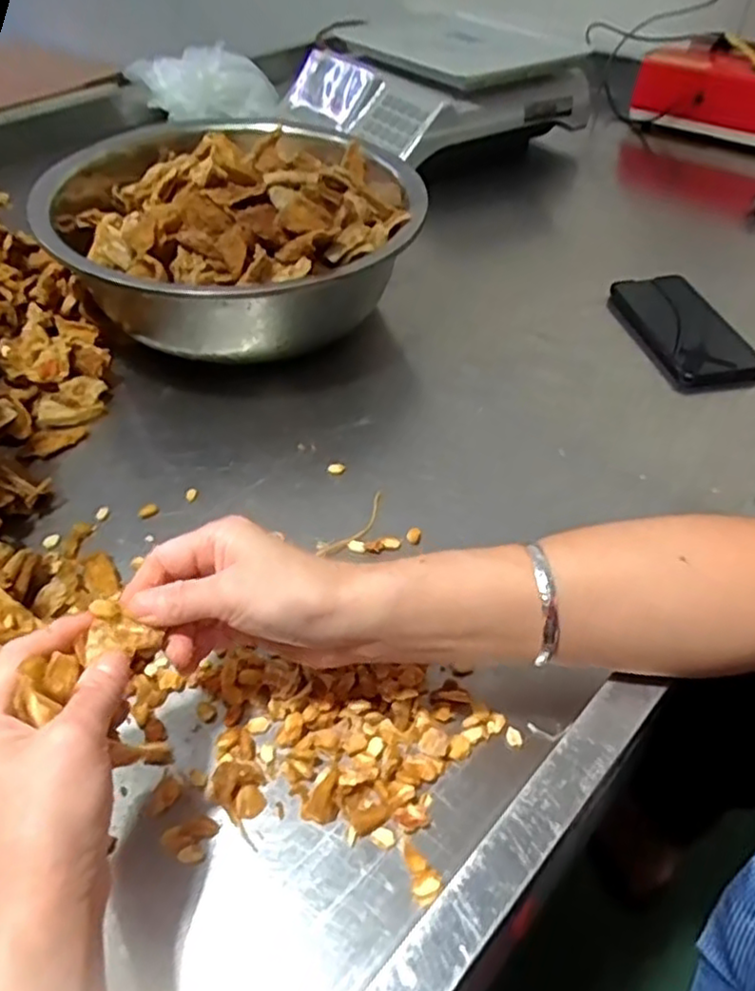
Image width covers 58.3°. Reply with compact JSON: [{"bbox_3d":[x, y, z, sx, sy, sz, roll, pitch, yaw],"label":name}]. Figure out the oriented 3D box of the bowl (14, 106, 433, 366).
[{"bbox_3d":[-0.132,-0.243,0.644,0.340,0.137,0.335,-1,46,1],"label":"bowl"}]

